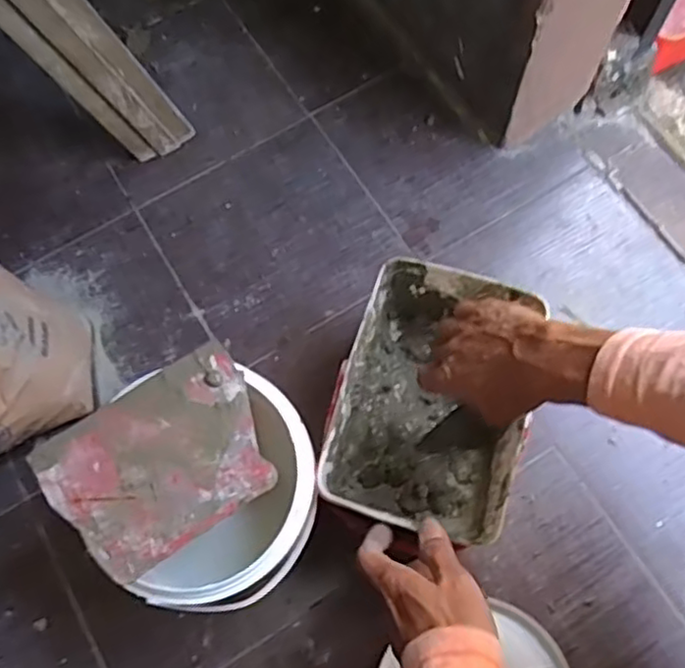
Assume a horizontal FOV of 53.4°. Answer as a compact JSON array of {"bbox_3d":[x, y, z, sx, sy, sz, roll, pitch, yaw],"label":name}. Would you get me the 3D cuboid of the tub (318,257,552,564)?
[{"bbox_3d":[0.085,0.076,0.671,0.175,0.129,0.245,21,71,7],"label":"tub"}]

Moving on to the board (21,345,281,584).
[{"bbox_3d":[-0.141,0.099,0.534,0.166,0.009,0.128,-33,73,-9],"label":"board"}]

